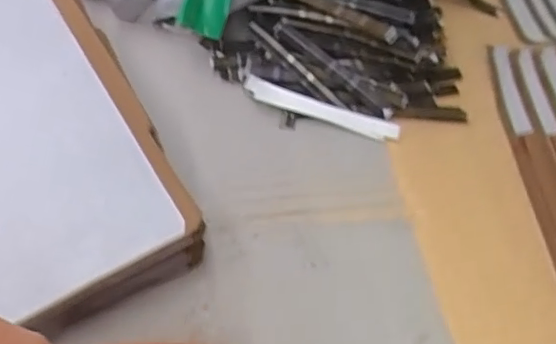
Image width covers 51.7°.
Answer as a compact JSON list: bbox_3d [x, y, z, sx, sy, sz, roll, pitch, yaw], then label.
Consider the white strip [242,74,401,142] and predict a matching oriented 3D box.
[{"bbox_3d":[0.041,-0.060,0.560,0.154,0.008,0.021,19,76,7],"label":"white strip"}]

